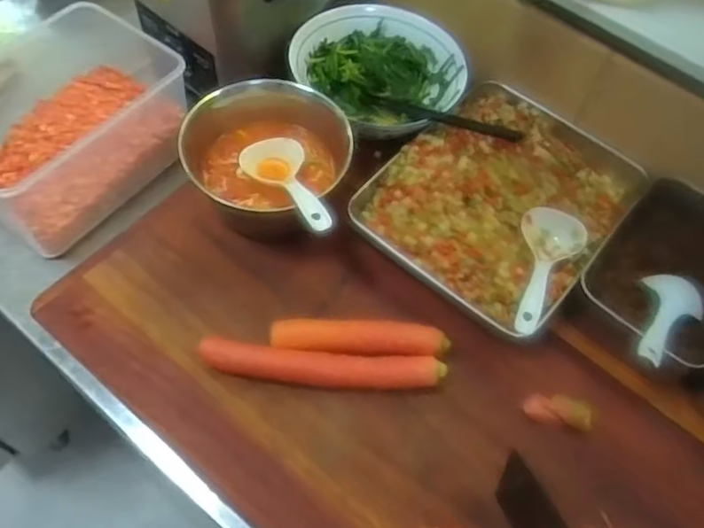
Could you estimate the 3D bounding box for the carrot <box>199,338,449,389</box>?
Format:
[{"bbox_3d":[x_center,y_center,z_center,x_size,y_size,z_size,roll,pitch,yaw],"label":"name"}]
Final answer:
[{"bbox_3d":[-0.029,0.102,0.610,0.236,0.024,0.031,6,58,-1],"label":"carrot"}]

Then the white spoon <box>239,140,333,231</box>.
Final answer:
[{"bbox_3d":[-0.058,-0.085,0.645,0.067,0.031,0.172,-23,39,-17],"label":"white spoon"}]

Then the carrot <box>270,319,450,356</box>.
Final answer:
[{"bbox_3d":[0.008,0.075,0.627,0.174,0.030,0.035,3,58,-3],"label":"carrot"}]

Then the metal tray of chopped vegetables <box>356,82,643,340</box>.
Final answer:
[{"bbox_3d":[0.172,-0.080,0.721,0.246,0.047,0.303,35,62,16],"label":"metal tray of chopped vegetables"}]

